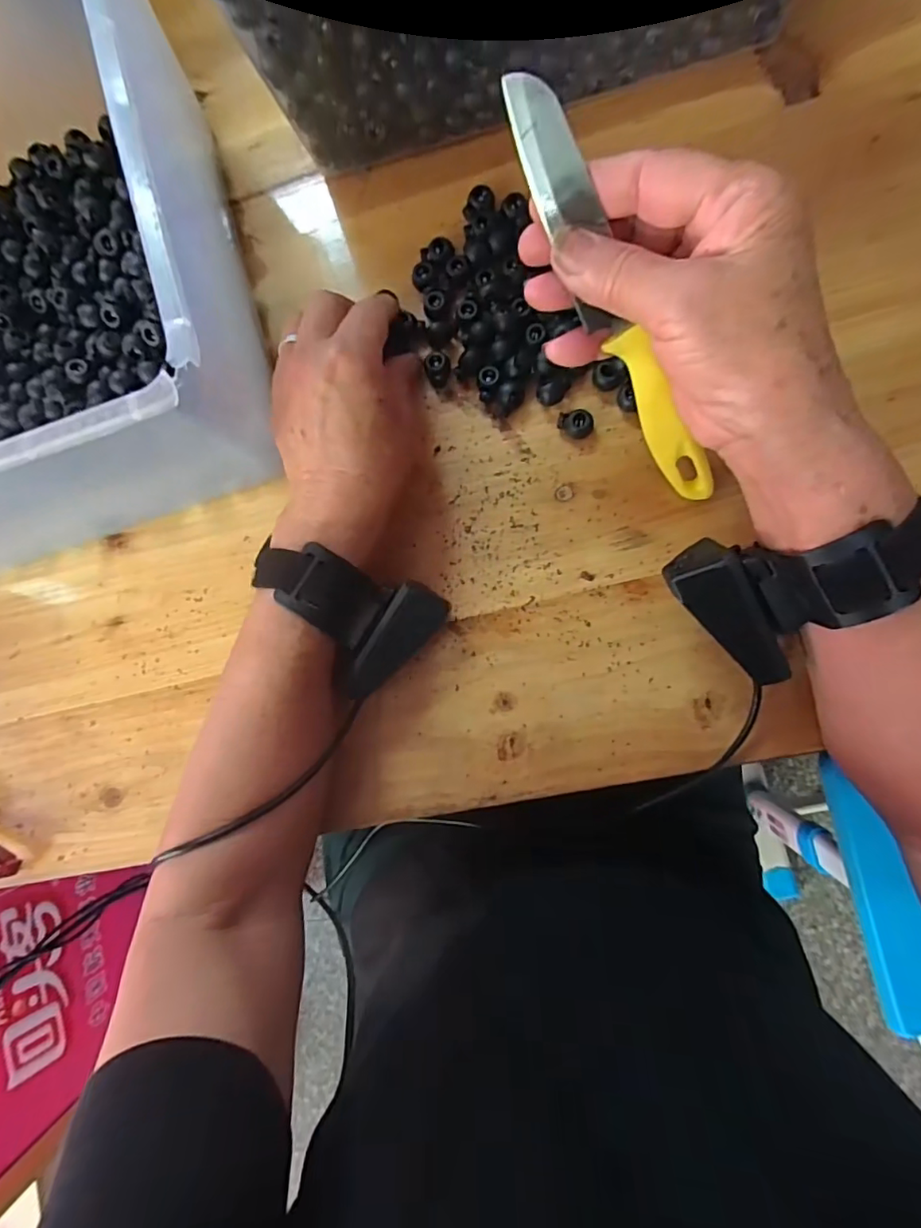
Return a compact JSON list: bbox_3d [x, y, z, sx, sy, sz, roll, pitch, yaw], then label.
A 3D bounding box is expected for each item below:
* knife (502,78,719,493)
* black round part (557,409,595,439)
[{"bbox_3d":[0.072,-0.121,0.237,0.020,0.012,0.190,-39,126,6],"label":"knife"},{"bbox_3d":[0.064,-0.106,0.304,0.019,0.012,0.012,0,87,8],"label":"black round part"}]

